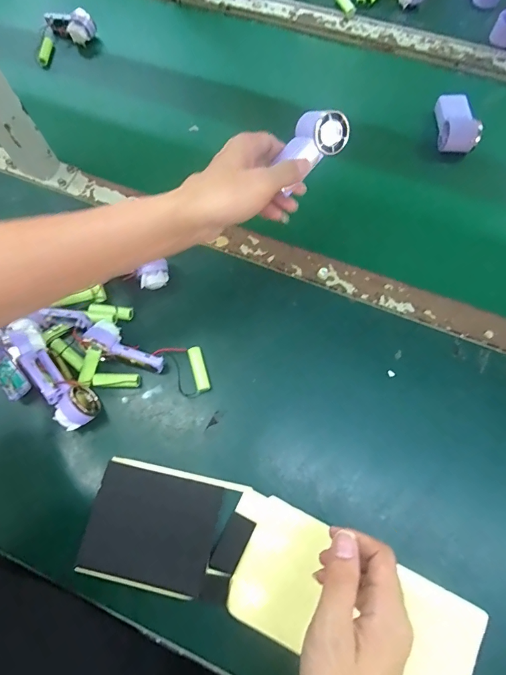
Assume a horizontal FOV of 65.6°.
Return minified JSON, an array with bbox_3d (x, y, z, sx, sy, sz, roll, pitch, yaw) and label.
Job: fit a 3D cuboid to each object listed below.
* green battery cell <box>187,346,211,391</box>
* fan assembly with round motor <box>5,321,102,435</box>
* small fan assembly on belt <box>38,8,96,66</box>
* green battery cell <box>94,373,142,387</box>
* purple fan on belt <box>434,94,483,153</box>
[{"bbox_3d":[-0.060,0.036,0.442,0.015,0.018,0.050,-18,70,-5],"label":"green battery cell"},{"bbox_3d":[-0.221,0.039,0.425,0.047,0.049,0.137,-39,73,-12],"label":"fan assembly with round motor"},{"bbox_3d":[-0.324,-0.516,0.659,0.109,0.048,0.077,-28,71,-9],"label":"small fan assembly on belt"},{"bbox_3d":[-0.155,0.047,0.436,0.050,0.014,0.015,-2,69,1],"label":"green battery cell"},{"bbox_3d":[0.284,-0.300,0.554,0.051,0.034,0.089,-5,69,0],"label":"purple fan on belt"}]

